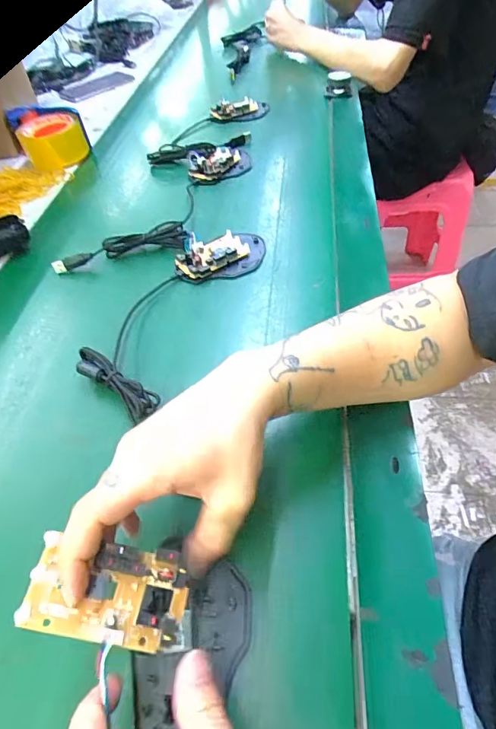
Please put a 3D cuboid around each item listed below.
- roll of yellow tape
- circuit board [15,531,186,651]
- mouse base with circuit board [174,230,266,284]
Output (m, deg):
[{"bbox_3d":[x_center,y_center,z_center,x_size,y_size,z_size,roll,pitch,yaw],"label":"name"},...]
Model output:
[{"bbox_3d":[-0.339,-0.385,0.750,0.097,0.069,0.097,-23,52,-14],"label":"roll of yellow tape"},{"bbox_3d":[-0.072,0.116,0.222,0.077,0.009,0.045,15,60,-8],"label":"circuit board"},{"bbox_3d":[-0.032,-0.130,0.498,0.104,0.017,0.073,-12,50,-5],"label":"mouse base with circuit board"}]

